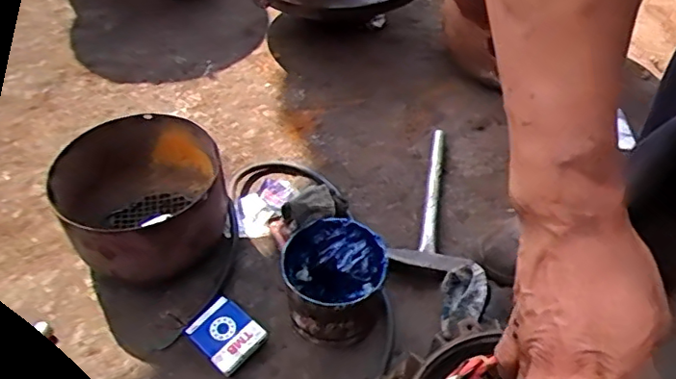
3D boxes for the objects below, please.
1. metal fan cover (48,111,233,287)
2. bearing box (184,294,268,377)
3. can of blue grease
[{"bbox_3d":[-0.251,0.017,0.764,0.200,0.135,0.197,-22,54,-15],"label":"metal fan cover"},{"bbox_3d":[-0.135,0.173,0.691,0.081,0.028,0.068,35,58,28],"label":"bearing box"},{"bbox_3d":[-0.002,0.112,0.702,0.112,0.109,0.124,0,51,1],"label":"can of blue grease"}]

